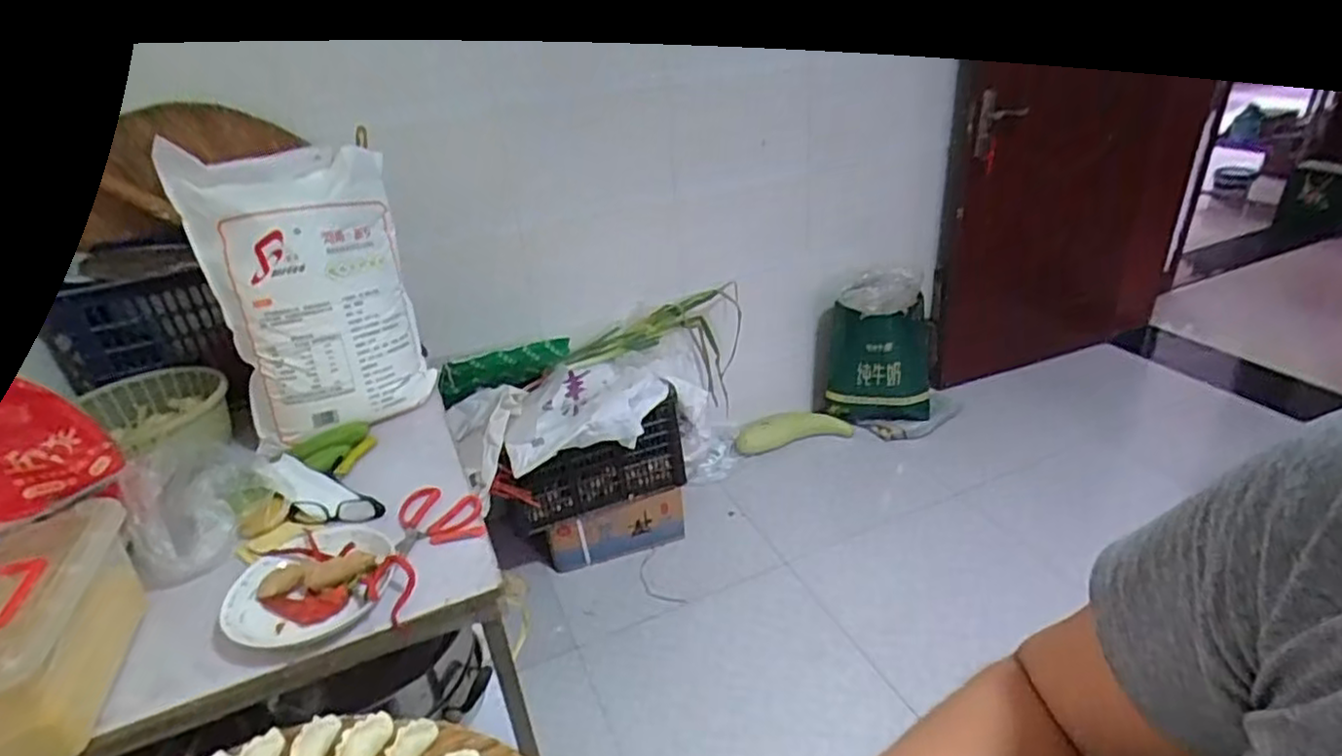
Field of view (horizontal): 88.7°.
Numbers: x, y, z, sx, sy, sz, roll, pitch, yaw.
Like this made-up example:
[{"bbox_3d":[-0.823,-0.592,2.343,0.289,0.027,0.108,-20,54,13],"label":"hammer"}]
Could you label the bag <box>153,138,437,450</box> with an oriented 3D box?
[{"bbox_3d":[-0.624,-0.163,1.207,0.299,0.438,0.253,-17,31,-20],"label":"bag"}]

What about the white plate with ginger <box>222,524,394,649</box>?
[{"bbox_3d":[-0.455,0.246,0.864,0.182,0.049,0.188,-4,29,2],"label":"white plate with ginger"}]

